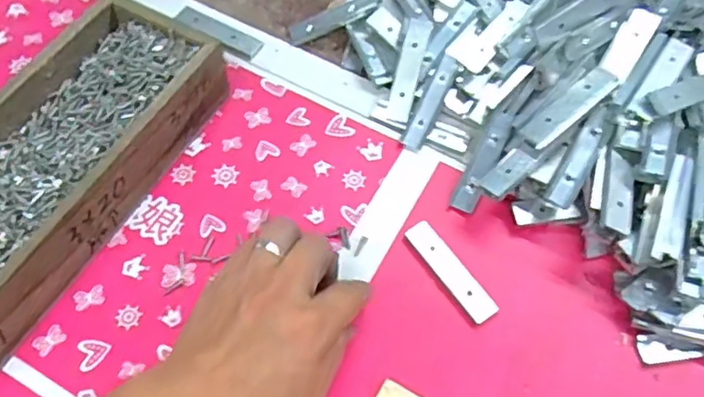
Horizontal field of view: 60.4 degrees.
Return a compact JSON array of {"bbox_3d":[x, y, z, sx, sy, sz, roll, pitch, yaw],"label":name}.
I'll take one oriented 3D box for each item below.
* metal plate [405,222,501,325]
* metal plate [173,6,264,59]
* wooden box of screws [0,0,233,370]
[{"bbox_3d":[0.067,0.050,0.414,0.021,0.004,0.080,-32,68,-17],"label":"metal plate"},{"bbox_3d":[-0.114,-0.142,0.515,0.079,0.004,0.022,29,57,9],"label":"metal plate"},{"bbox_3d":[-0.206,-0.011,0.403,0.107,0.064,0.286,27,65,11],"label":"wooden box of screws"}]

